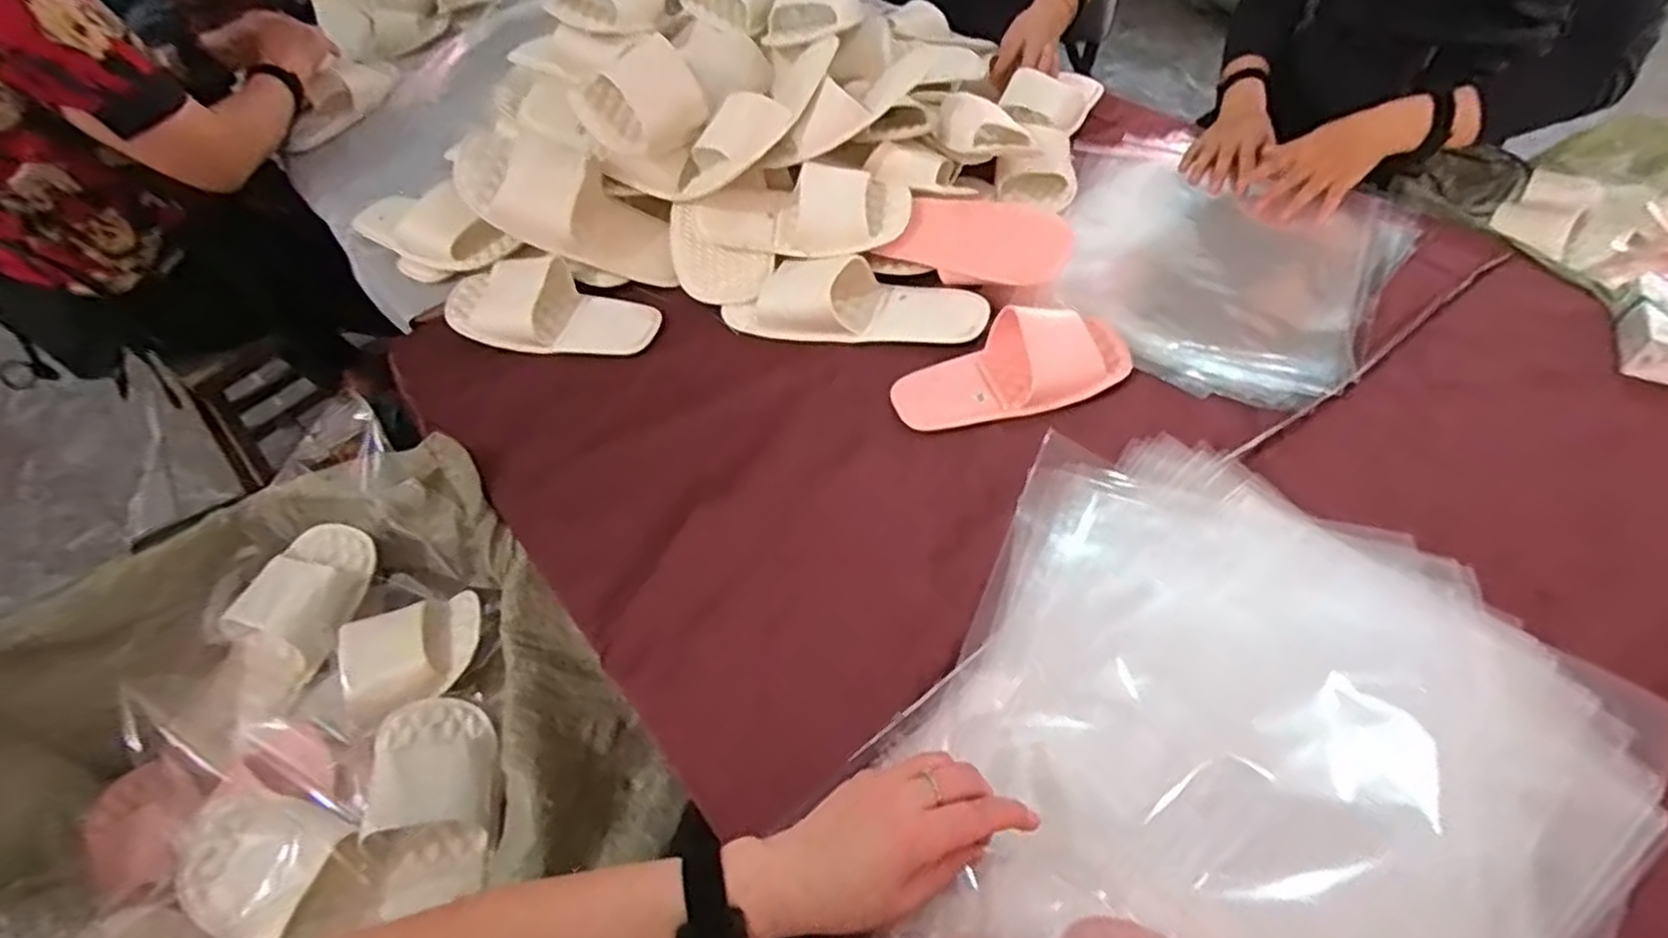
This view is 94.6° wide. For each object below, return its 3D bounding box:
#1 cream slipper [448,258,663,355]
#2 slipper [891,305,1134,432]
[{"bbox_3d":[-0.305,-0.173,0.823,0.235,0.049,0.090,5,52,7],"label":"cream slipper"},{"bbox_3d":[0.173,-0.102,0.726,0.232,0.048,0.099,-12,51,-6],"label":"slipper"}]

